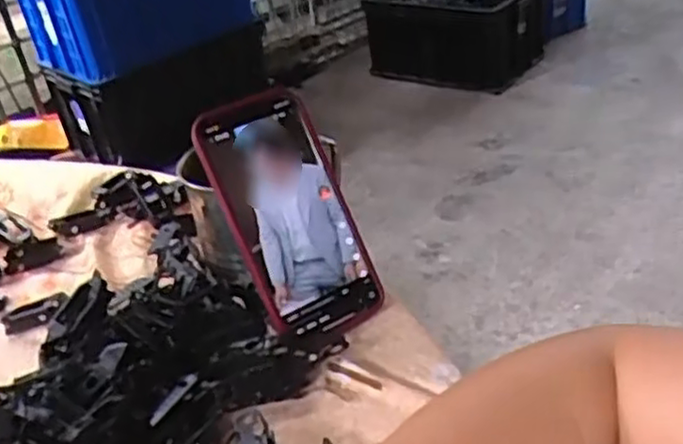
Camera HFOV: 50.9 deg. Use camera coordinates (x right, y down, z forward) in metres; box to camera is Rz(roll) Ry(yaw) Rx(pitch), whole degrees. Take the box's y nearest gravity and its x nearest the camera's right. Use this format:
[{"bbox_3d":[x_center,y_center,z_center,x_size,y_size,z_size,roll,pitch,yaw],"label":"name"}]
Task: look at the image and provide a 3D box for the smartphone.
[{"bbox_3d":[-0.034,-0.003,0.458,0.075,0.158,0.017,-27,9,-20],"label":"smartphone"}]

